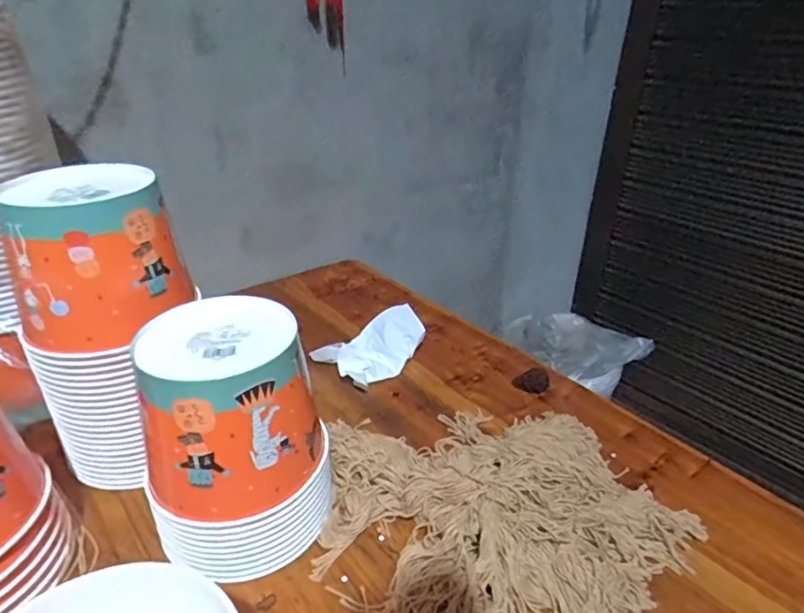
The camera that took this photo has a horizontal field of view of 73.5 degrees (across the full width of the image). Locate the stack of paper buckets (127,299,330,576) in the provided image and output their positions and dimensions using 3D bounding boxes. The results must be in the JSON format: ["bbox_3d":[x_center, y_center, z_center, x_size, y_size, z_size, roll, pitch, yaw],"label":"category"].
[{"bbox_3d":[-0.147,0.116,0.490,0.155,0.203,0.146,-7,30,-16],"label":"stack of paper buckets"}]

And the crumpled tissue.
[{"bbox_3d":[-0.040,0.052,0.758,0.140,0.056,0.097,-23,37,-37],"label":"crumpled tissue"}]

